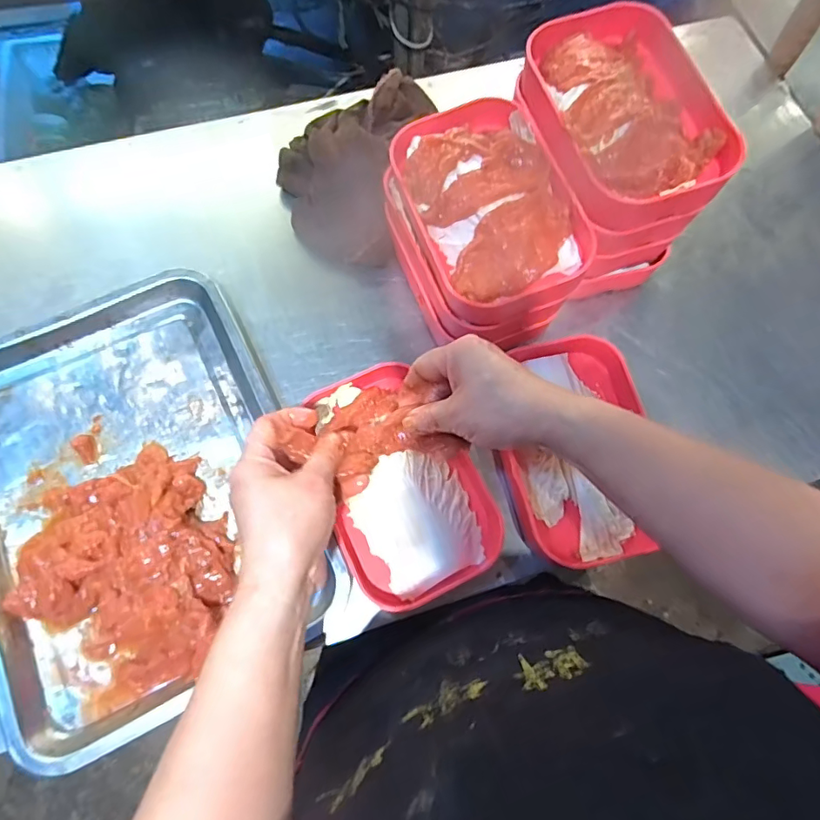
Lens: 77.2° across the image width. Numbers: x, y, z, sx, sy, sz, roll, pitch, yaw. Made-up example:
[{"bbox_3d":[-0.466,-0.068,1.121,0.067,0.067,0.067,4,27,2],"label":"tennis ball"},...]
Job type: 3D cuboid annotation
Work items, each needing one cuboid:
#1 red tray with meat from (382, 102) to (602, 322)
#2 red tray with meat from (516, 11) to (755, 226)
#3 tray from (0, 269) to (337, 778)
[{"bbox_3d":[0.063,-0.169,0.425,0.117,0.043,0.186,-19,73,-8],"label":"red tray with meat"},{"bbox_3d":[0.170,-0.238,0.408,0.124,0.037,0.181,-15,72,-7],"label":"red tray with meat"},{"bbox_3d":[-0.228,0.063,0.422,0.256,0.031,0.335,-26,74,-10],"label":"tray"}]

